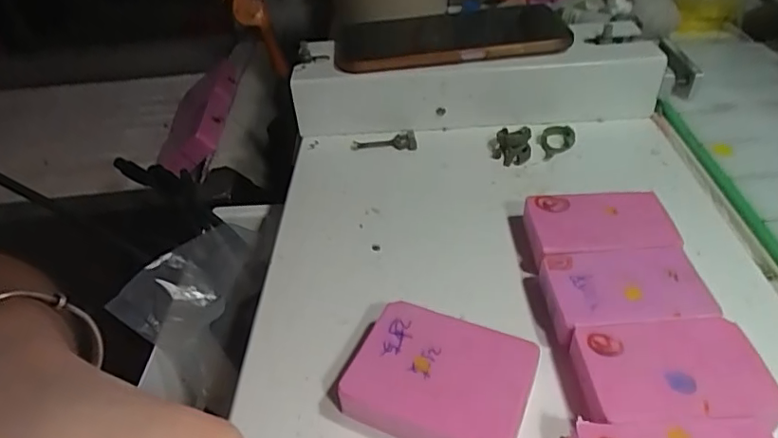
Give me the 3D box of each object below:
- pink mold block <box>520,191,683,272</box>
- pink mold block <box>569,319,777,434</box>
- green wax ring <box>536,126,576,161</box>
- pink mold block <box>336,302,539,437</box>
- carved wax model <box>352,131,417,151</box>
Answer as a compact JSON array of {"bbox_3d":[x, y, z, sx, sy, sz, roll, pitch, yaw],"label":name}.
[{"bbox_3d":[0.109,0.008,0.284,0.071,0.022,0.045,-4,40,2],"label":"pink mold block"},{"bbox_3d":[0.113,0.065,0.216,0.070,0.020,0.045,-1,40,5],"label":"pink mold block"},{"bbox_3d":[0.112,-0.052,0.363,0.025,0.010,0.032,9,42,17],"label":"green wax ring"},{"bbox_3d":[0.021,0.067,0.222,0.069,0.018,0.054,12,43,20],"label":"pink mold block"},{"bbox_3d":[-0.003,-0.055,0.380,0.045,0.004,0.019,-6,40,-1],"label":"carved wax model"}]

